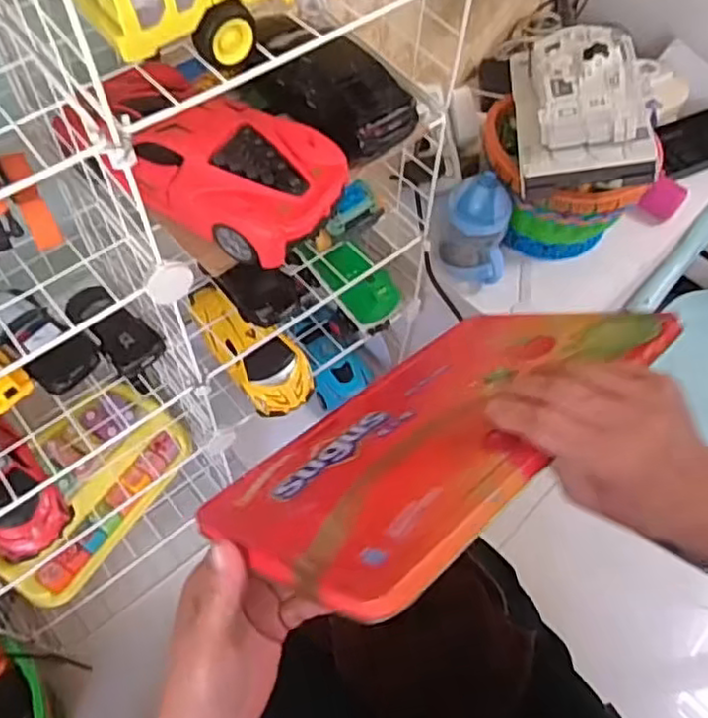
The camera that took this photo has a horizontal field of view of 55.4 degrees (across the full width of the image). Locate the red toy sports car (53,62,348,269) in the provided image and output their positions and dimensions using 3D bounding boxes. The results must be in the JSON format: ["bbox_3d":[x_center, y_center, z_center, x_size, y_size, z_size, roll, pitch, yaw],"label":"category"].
[{"bbox_3d":[-0.116,-0.163,0.520,0.218,0.063,0.102,29,62,16],"label":"red toy sports car"}]

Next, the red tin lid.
[{"bbox_3d":[0.052,0.032,0.413,0.288,0.013,0.189,-33,21,-32],"label":"red tin lid"}]

